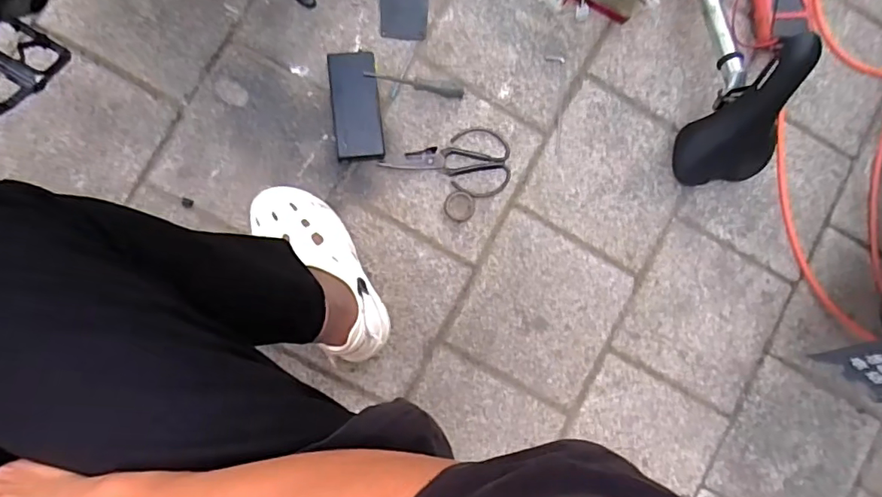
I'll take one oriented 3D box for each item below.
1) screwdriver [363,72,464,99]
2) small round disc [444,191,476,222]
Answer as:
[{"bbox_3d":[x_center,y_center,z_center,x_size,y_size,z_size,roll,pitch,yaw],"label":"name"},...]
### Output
[{"bbox_3d":[-0.040,-0.259,0.828,0.157,0.019,0.019,8,88,-12],"label":"screwdriver"},{"bbox_3d":[0.030,-0.067,0.838,0.050,0.010,0.049,0,88,-6],"label":"small round disc"}]

